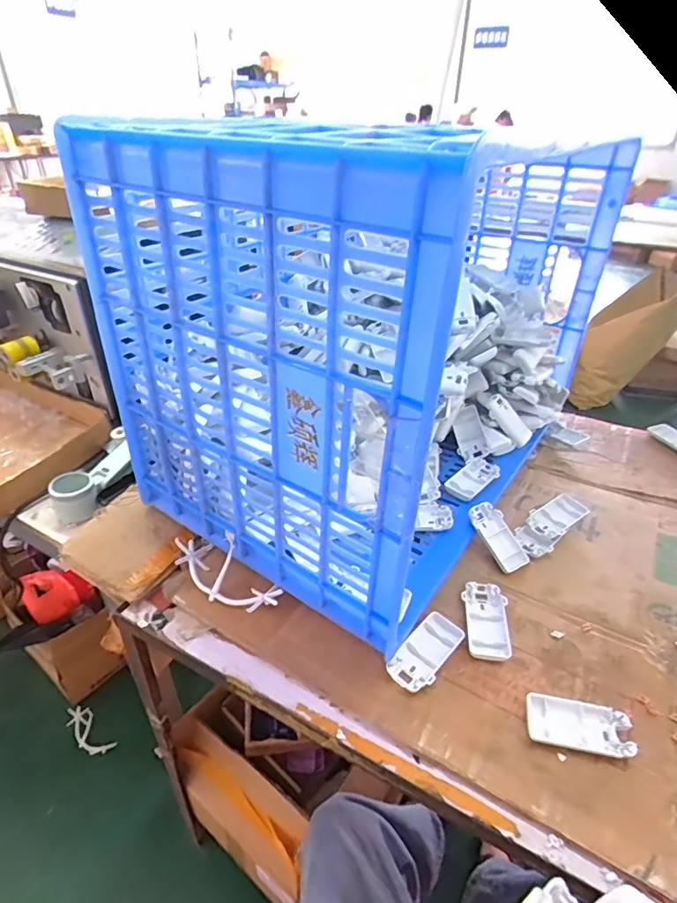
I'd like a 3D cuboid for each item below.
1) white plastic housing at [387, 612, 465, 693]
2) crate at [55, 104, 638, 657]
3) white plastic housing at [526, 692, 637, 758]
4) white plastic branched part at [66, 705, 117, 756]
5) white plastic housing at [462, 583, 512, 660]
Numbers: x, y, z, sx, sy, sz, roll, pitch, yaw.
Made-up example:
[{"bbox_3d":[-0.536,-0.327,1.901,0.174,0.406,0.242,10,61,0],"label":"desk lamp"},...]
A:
[{"bbox_3d":[0.097,0.222,0.551,0.049,0.019,0.093,26,42,31],"label":"white plastic housing"},{"bbox_3d":[0.090,-0.172,0.715,0.410,0.470,0.662,24,40,29],"label":"crate"},{"bbox_3d":[0.236,0.269,0.486,0.094,0.014,0.045,10,35,12],"label":"white plastic housing"},{"bbox_3d":[-0.574,0.641,1.136,0.143,0.031,0.054,26,41,31],"label":"white plastic branched part"},{"bbox_3d":[0.174,0.196,0.582,0.048,0.018,0.096,6,35,6],"label":"white plastic housing"}]

